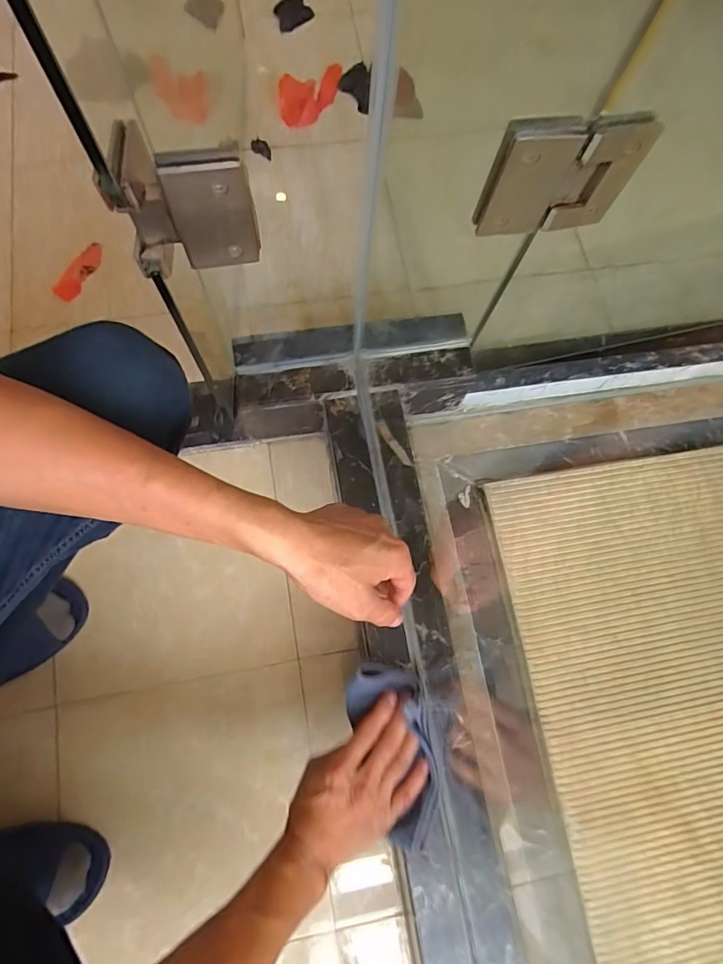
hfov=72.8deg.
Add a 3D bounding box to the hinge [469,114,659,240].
[{"bbox_3d":[0.153,-0.233,0.377,0.114,0.091,0.017,-9,76,-6],"label":"hinge"}]

